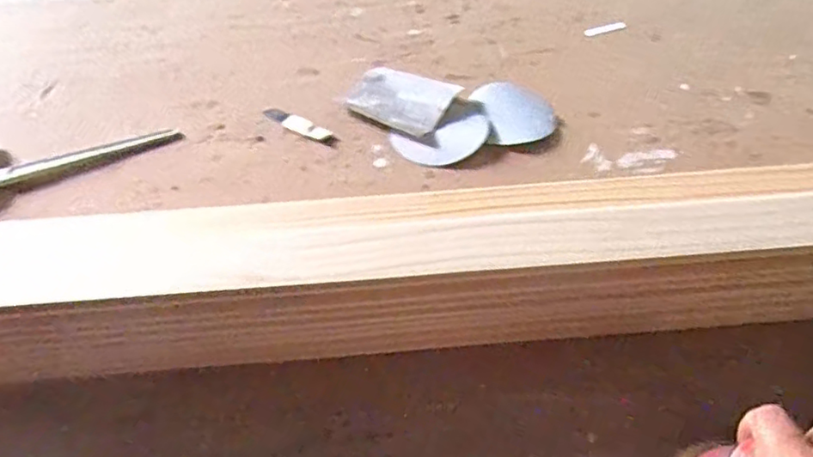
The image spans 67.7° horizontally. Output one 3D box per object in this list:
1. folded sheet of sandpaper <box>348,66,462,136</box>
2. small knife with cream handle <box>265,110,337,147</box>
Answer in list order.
[{"bbox_3d":[-0.008,-0.169,0.787,0.131,0.017,0.102,20,51,18],"label":"folded sheet of sandpaper"},{"bbox_3d":[-0.131,-0.129,0.759,0.107,0.004,0.026,28,54,24],"label":"small knife with cream handle"}]

